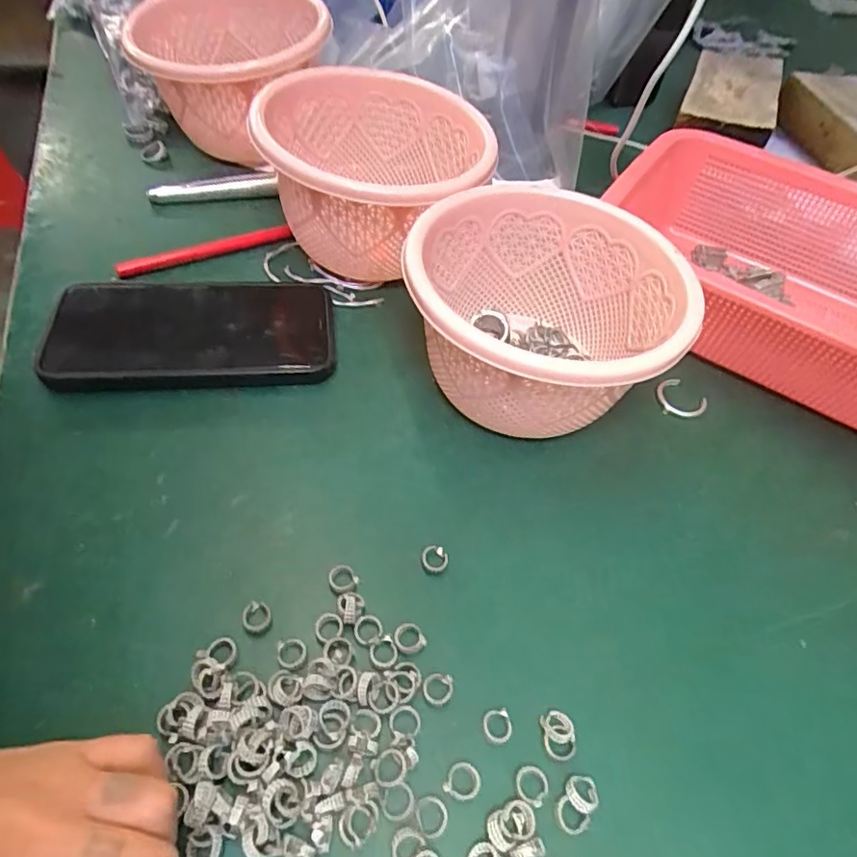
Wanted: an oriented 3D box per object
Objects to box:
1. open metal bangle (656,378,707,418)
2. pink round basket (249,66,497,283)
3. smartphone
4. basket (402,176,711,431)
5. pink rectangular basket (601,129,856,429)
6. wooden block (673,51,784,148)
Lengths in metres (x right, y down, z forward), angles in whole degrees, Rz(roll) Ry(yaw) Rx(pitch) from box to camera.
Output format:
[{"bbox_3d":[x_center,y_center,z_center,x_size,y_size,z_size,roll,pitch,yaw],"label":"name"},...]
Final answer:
[{"bbox_3d":[0.159,-0.018,0.361,0.031,0.004,0.029,3,52,-4],"label":"open metal bangle"},{"bbox_3d":[-0.033,-0.162,0.381,0.141,0.090,0.138,3,52,-4],"label":"pink round basket"},{"bbox_3d":[-0.139,-0.059,0.339,0.159,0.012,0.079,-3,56,-12],"label":"smartphone"},{"bbox_3d":[0.059,-0.054,0.321,0.142,0.091,0.144,3,52,-4],"label":"basket"},{"bbox_3d":[0.253,-0.099,0.390,0.263,0.082,0.184,26,54,14],"label":"pink rectangular basket"},{"bbox_3d":[0.318,-0.348,0.600,0.091,0.043,0.189,21,53,11],"label":"wooden block"}]

